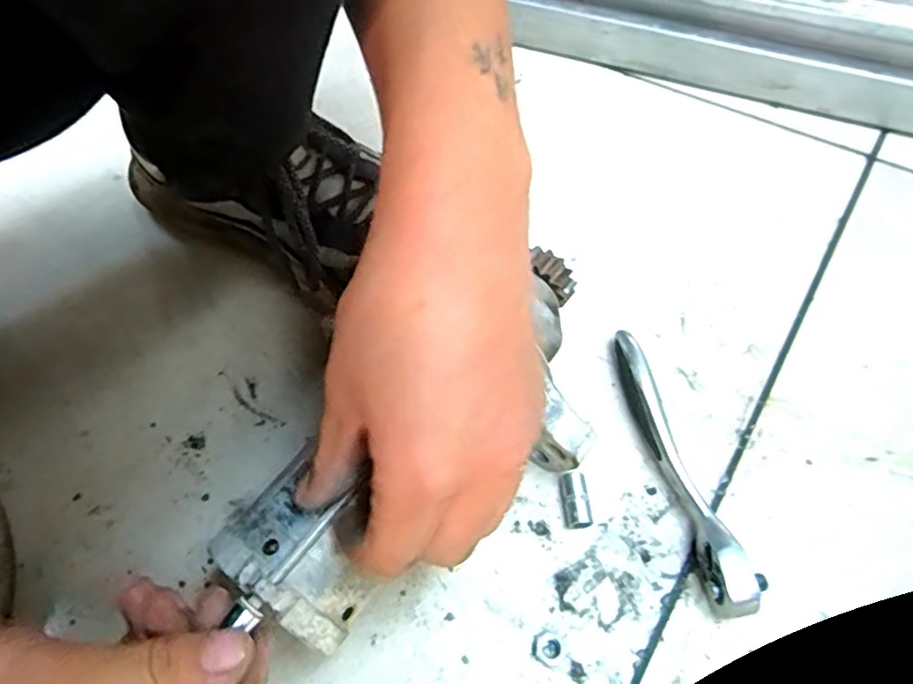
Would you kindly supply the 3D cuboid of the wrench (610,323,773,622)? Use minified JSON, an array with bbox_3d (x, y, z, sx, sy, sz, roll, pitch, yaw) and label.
[{"bbox_3d":[0.107,0.059,0.311,0.018,0.024,0.146,-15,58,-6],"label":"wrench"}]

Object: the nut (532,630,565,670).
[{"bbox_3d":[0.041,0.136,0.278,0.014,0.004,0.013,-2,58,2],"label":"nut"}]

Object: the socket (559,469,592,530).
[{"bbox_3d":[0.058,0.078,0.309,0.012,0.011,0.026,-5,58,0],"label":"socket"}]

